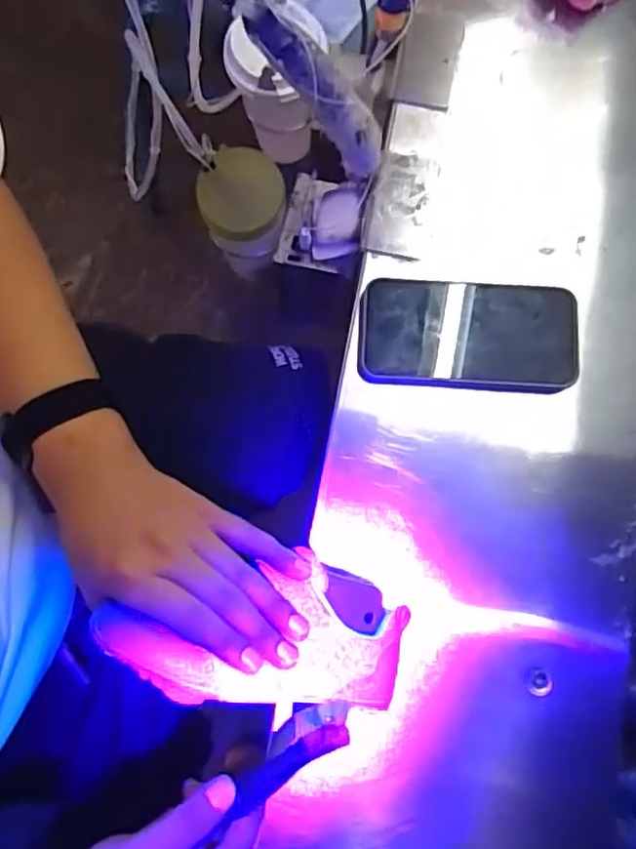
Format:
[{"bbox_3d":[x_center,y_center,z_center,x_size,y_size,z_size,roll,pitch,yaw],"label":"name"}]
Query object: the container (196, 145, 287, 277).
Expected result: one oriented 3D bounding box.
[{"bbox_3d":[-0.066,-0.185,0.579,0.071,0.107,0.070,-7,74,-3],"label":"container"}]

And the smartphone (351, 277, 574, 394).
[{"bbox_3d":[0.113,-0.070,0.476,0.160,0.010,0.078,3,73,0],"label":"smartphone"}]

